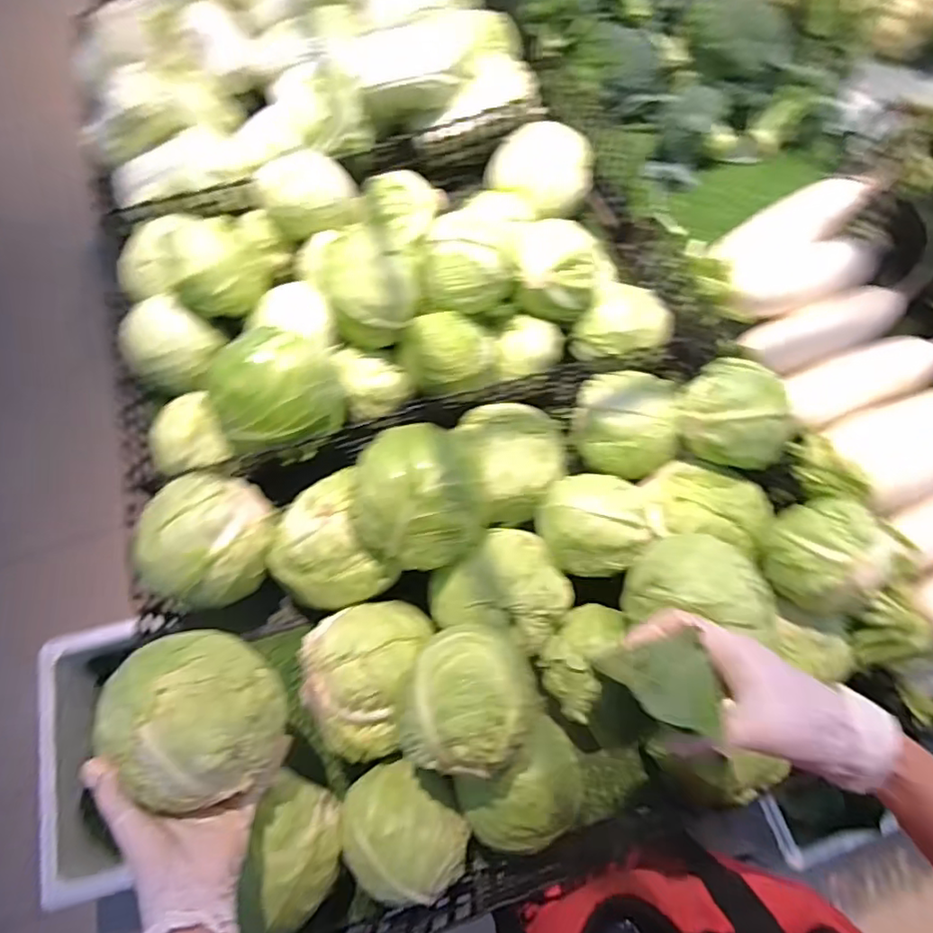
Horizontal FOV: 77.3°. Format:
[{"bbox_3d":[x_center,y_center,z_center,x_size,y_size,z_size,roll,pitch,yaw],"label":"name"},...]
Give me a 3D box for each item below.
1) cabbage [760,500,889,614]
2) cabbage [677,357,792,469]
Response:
[{"bbox_3d":[0.347,0.088,0.569,0.098,0.091,0.105,0,68,-1],"label":"cabbage"},{"bbox_3d":[0.286,-0.055,0.613,0.100,0.077,0.115,-35,73,-14],"label":"cabbage"}]

